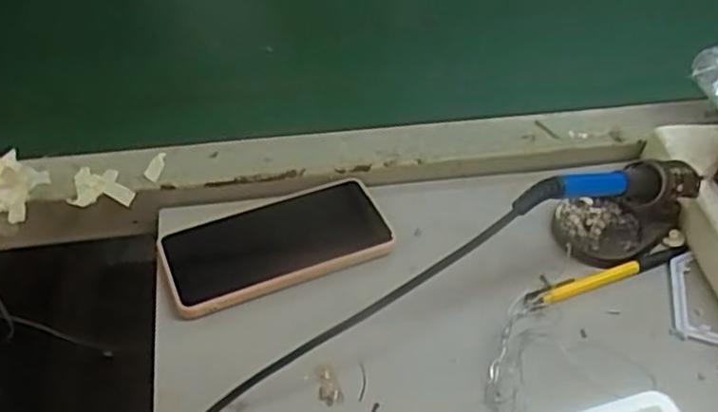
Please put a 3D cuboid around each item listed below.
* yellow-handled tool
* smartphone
[{"bbox_3d":[0.179,0.048,0.496,0.139,0.006,0.012,-15,49,-16],"label":"yellow-handled tool"},{"bbox_3d":[-0.060,0.025,0.499,0.159,0.015,0.077,-17,49,-18],"label":"smartphone"}]

